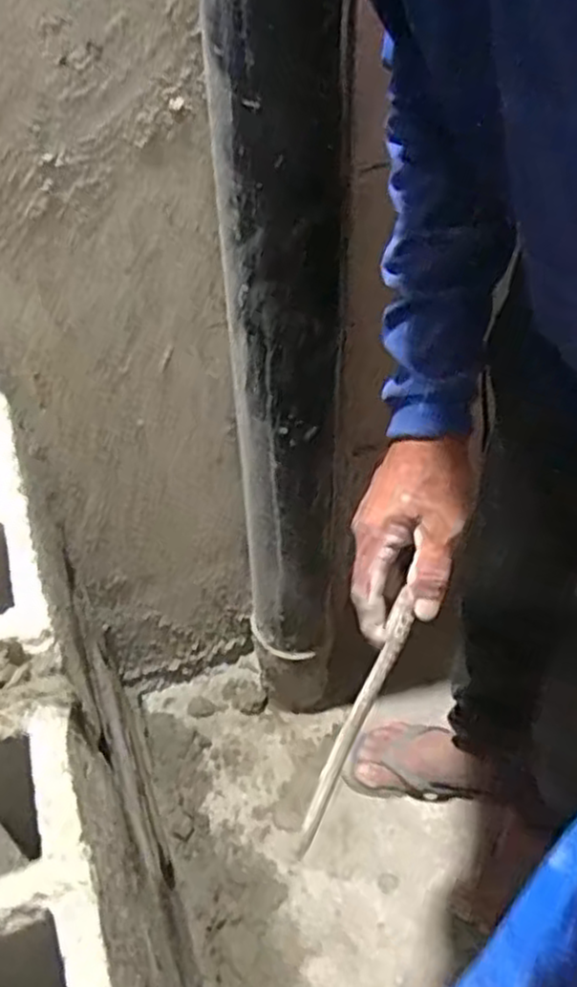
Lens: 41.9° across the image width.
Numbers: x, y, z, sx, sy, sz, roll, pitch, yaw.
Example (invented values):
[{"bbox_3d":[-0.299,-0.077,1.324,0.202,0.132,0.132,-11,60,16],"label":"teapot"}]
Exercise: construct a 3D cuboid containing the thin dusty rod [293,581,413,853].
[{"bbox_3d":[0.042,0.149,0.487,0.014,0.012,0.182,24,89,23],"label":"thin dusty rod"}]

